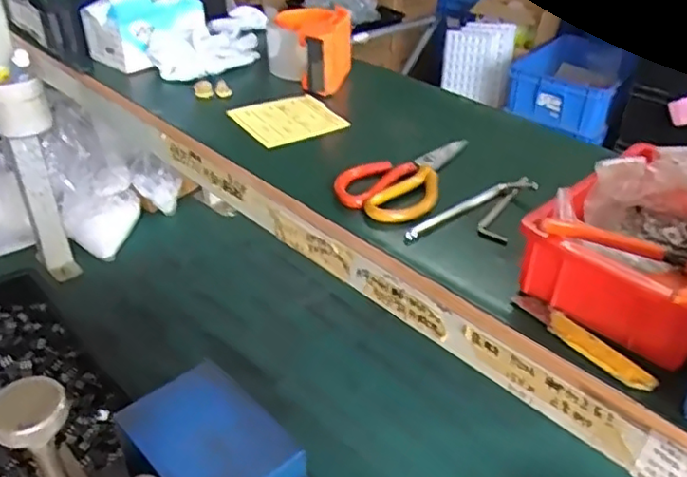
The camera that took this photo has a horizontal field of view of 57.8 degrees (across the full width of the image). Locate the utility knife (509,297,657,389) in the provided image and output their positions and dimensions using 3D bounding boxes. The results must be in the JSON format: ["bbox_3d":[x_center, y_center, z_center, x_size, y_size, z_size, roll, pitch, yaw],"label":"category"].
[{"bbox_3d":[0.156,0.065,0.414,0.018,0.008,0.105,-21,41,-29],"label":"utility knife"}]

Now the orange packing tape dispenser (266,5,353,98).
[{"bbox_3d":[-0.044,-0.235,0.786,0.108,0.075,0.116,-1,35,-3],"label":"orange packing tape dispenser"}]

